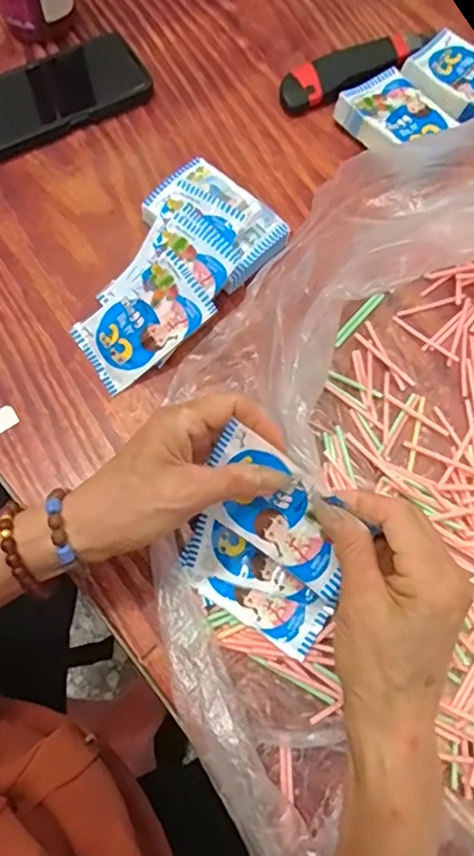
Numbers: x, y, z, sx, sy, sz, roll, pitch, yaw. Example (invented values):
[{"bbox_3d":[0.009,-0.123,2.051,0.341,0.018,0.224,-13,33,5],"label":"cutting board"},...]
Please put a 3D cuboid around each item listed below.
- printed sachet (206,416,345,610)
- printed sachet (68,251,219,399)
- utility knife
[{"bbox_3d":[0.027,0.049,0.340,0.103,0.062,0.009,35,29,10],"label":"printed sachet"},{"bbox_3d":[-0.072,-0.081,0.447,0.103,0.012,0.065,-37,77,7],"label":"printed sachet"},{"bbox_3d":[0.111,-0.342,0.553,0.156,0.021,0.043,-27,73,-10],"label":"utility knife"}]

